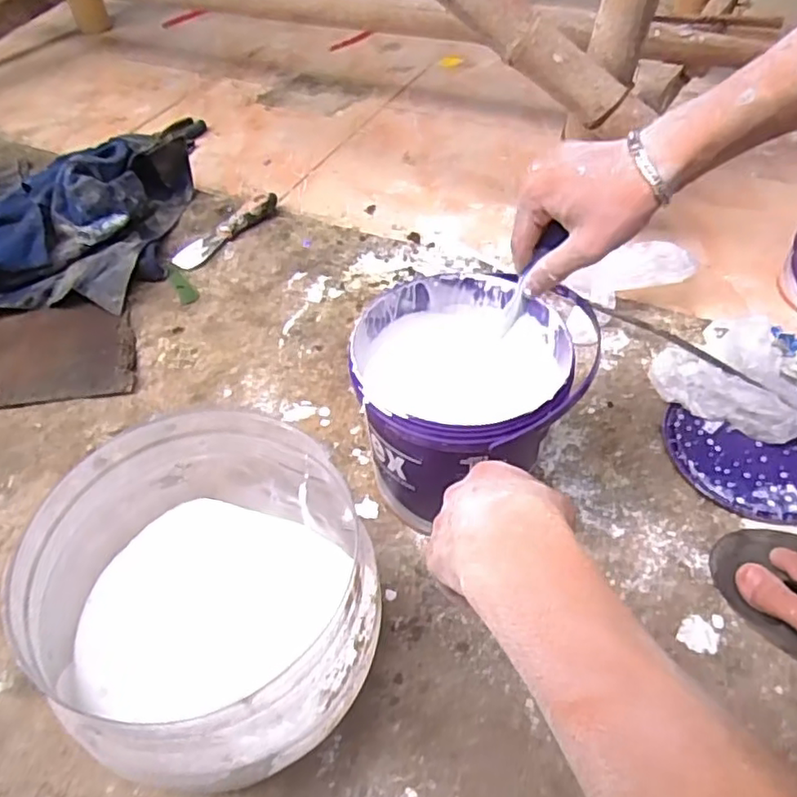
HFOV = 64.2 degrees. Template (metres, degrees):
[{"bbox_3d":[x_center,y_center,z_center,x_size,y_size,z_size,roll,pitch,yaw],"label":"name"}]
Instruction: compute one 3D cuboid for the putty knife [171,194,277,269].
[{"bbox_3d":[-0.257,-0.257,0.953,0.046,0.024,0.184,27,55,23],"label":"putty knife"}]

